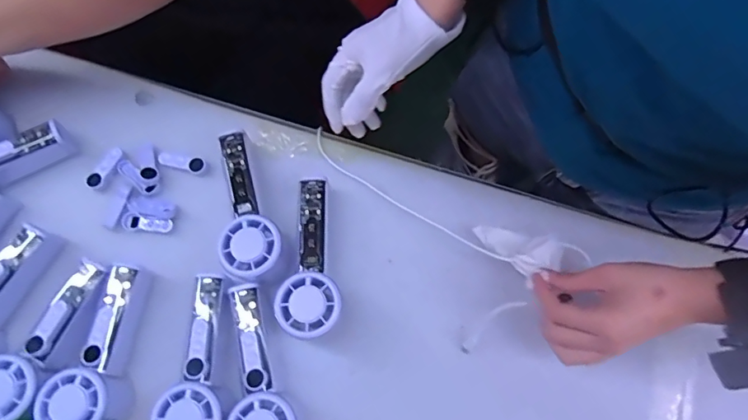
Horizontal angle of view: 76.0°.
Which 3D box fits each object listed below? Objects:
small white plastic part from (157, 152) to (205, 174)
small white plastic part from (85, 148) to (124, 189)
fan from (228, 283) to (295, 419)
[{"bbox_3d":[-0.202,-0.051,0.502,0.048,0.005,0.017,13,76,4],"label":"small white plastic part"},{"bbox_3d":[-0.282,-0.044,0.500,0.015,0.007,0.049,31,78,8],"label":"small white plastic part"},{"bbox_3d":[-0.105,0.141,0.419,0.051,0.033,0.149,-15,63,-3],"label":"fan"}]

